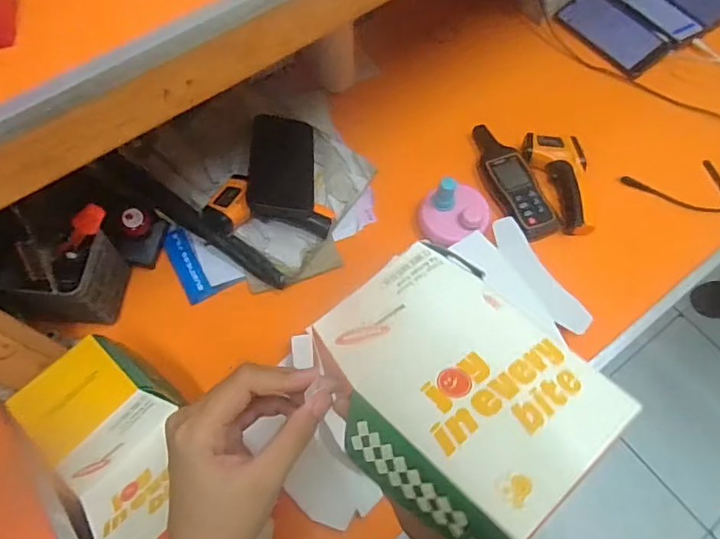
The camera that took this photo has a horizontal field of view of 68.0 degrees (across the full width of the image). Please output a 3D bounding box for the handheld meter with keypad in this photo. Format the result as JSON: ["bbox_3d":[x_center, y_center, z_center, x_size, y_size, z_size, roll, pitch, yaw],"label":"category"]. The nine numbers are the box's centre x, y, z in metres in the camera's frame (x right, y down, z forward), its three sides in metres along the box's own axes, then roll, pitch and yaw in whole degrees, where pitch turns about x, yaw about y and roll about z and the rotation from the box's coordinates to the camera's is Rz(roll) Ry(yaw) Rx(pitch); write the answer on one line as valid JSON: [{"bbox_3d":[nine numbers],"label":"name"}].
[{"bbox_3d":[0.202,-0.124,0.721,0.064,0.024,0.183,-19,65,-9],"label":"handheld meter with keypad"}]

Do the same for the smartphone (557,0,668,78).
[{"bbox_3d":[0.399,-0.381,0.847,0.081,0.013,0.168,-29,67,-13],"label":"smartphone"}]

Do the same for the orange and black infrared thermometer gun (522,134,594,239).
[{"bbox_3d":[0.271,-0.117,0.721,0.077,0.035,0.147,-5,64,-2],"label":"orange and black infrared thermometer gun"}]

